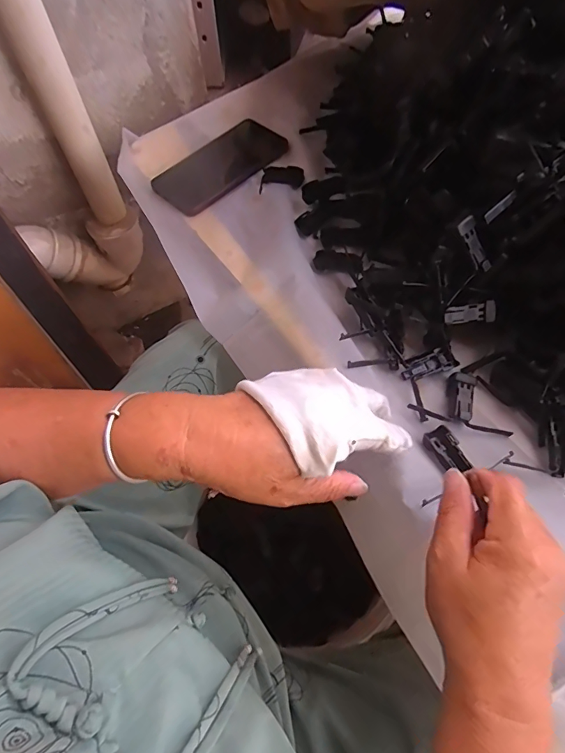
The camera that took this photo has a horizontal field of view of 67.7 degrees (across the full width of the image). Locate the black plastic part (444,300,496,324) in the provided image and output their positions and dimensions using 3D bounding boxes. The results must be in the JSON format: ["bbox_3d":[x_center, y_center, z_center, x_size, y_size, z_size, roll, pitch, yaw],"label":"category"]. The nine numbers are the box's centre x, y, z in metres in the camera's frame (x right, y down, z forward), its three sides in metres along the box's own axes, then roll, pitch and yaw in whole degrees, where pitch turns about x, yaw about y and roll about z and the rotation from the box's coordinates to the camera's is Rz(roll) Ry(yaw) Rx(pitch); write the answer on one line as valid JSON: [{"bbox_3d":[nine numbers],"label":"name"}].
[{"bbox_3d":[0.155,-0.053,0.351,0.044,0.006,0.017,-8,99,-5],"label":"black plastic part"}]

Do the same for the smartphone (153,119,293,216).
[{"bbox_3d":[-0.074,-0.261,0.513,0.164,0.005,0.086,-41,71,-16],"label":"smartphone"}]

